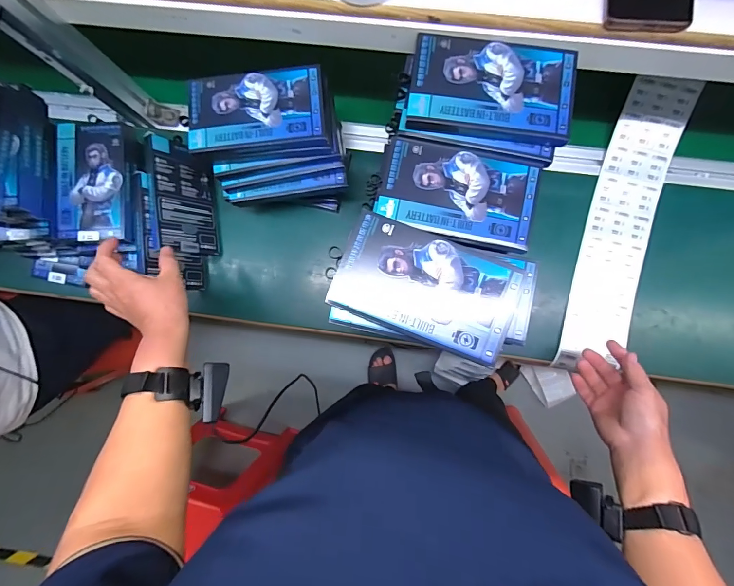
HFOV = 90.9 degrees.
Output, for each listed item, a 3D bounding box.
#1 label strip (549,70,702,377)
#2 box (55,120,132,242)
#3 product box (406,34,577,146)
[{"bbox_3d":[0.382,-0.096,0.536,0.093,0.049,0.430,14,88,4],"label":"label strip"},{"bbox_3d":[-0.378,-0.155,0.501,0.096,0.027,0.163,-4,87,3],"label":"box"},{"bbox_3d":[0.127,-0.209,0.367,0.161,0.016,0.095,8,87,3],"label":"product box"}]

